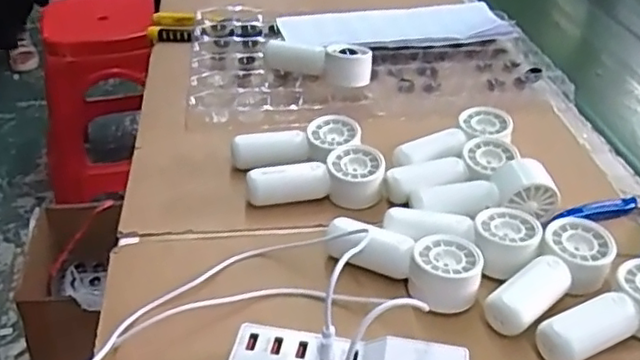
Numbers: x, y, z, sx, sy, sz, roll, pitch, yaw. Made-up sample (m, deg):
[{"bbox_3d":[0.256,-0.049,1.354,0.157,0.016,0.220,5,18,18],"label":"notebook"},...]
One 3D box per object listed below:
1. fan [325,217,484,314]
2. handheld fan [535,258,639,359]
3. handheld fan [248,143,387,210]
[{"bbox_3d":[0.056,0.059,0.441,0.105,0.032,0.047,10,37,10],"label":"fan"},{"bbox_3d":[0.192,0.090,0.407,0.110,0.033,0.046,-21,42,-28],"label":"handheld fan"},{"bbox_3d":[-0.003,-0.001,0.520,0.110,0.033,0.044,-1,37,-4],"label":"handheld fan"}]

